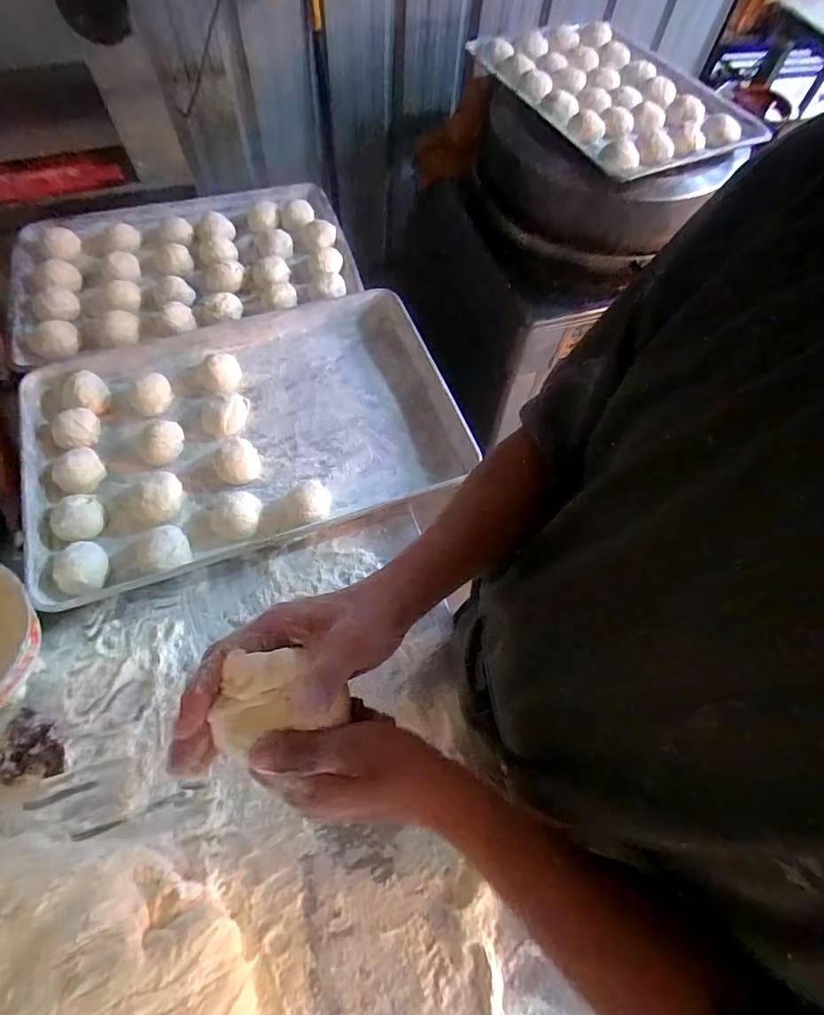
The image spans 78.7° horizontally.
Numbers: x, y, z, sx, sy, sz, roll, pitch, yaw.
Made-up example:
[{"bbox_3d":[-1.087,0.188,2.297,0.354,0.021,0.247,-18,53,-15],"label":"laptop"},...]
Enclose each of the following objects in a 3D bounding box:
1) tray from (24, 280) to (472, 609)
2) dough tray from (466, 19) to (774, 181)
[{"bbox_3d":[-0.245,-0.121,0.756,0.611,0.039,0.410,-17,64,-12],"label":"tray"},{"bbox_3d":[0.410,-0.881,1.048,0.392,0.042,0.563,-26,67,-16],"label":"dough tray"}]

